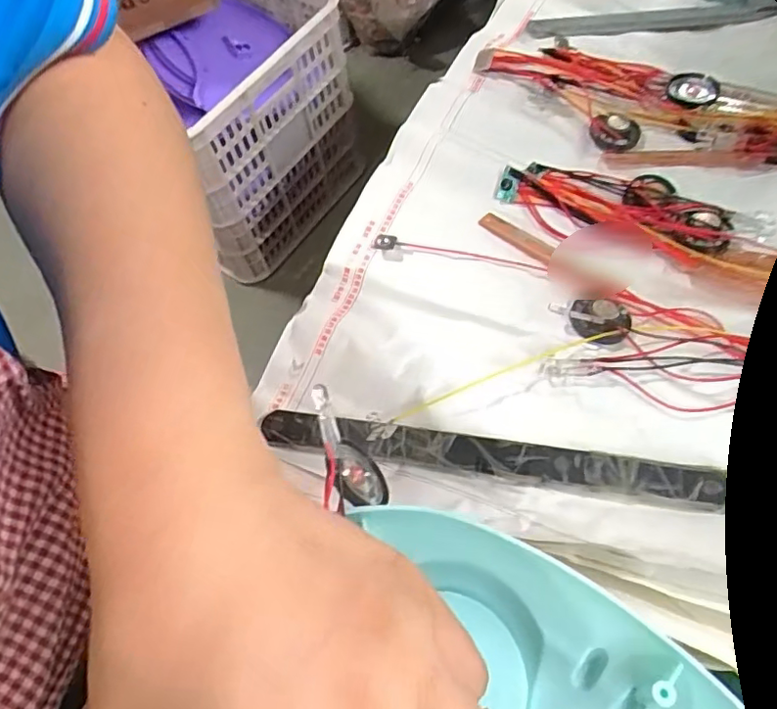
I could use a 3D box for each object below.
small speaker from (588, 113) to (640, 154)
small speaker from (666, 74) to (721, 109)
[{"bbox_3d":[0.132,-0.129,0.346,0.028,0.006,0.024,18,68,11],"label":"small speaker"},{"bbox_3d":[0.176,-0.154,0.342,0.027,0.006,0.031,29,70,15],"label":"small speaker"}]

